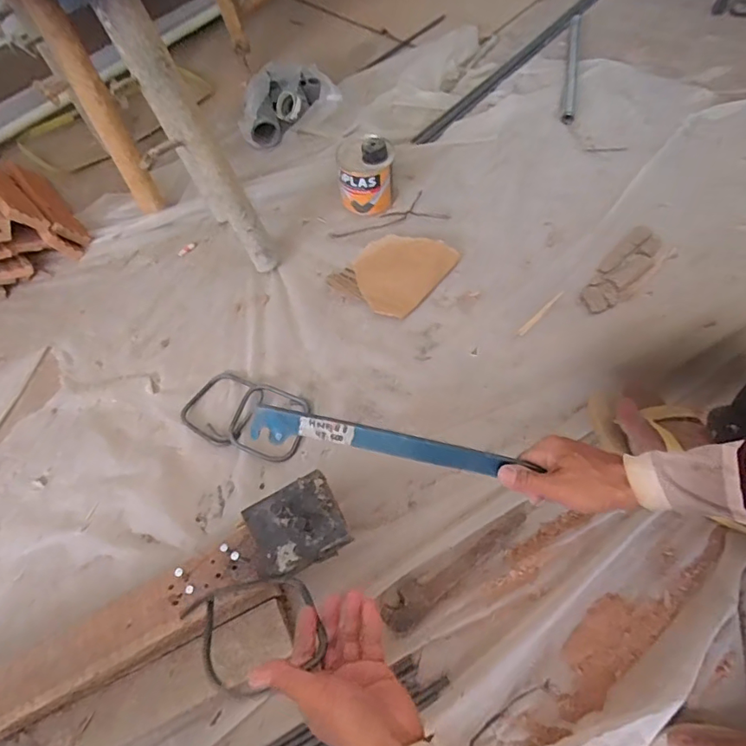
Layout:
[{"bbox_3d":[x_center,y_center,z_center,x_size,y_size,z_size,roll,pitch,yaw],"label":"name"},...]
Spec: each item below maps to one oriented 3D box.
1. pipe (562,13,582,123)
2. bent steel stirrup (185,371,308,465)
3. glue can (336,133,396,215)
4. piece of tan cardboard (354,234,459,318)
[{"bbox_3d":[0.414,-0.642,1.043,0.022,0.016,0.371,10,62,9],"label":"pipe"},{"bbox_3d":[-0.211,0.044,0.703,0.100,0.019,0.102,26,65,17],"label":"bent steel stirrup"},{"bbox_3d":[-0.013,-0.343,0.851,0.095,0.094,0.090,-5,60,1],"label":"glue can"},{"bbox_3d":[0.041,-0.168,0.800,0.129,0.020,0.160,34,68,20],"label":"piece of tan cardboard"}]

